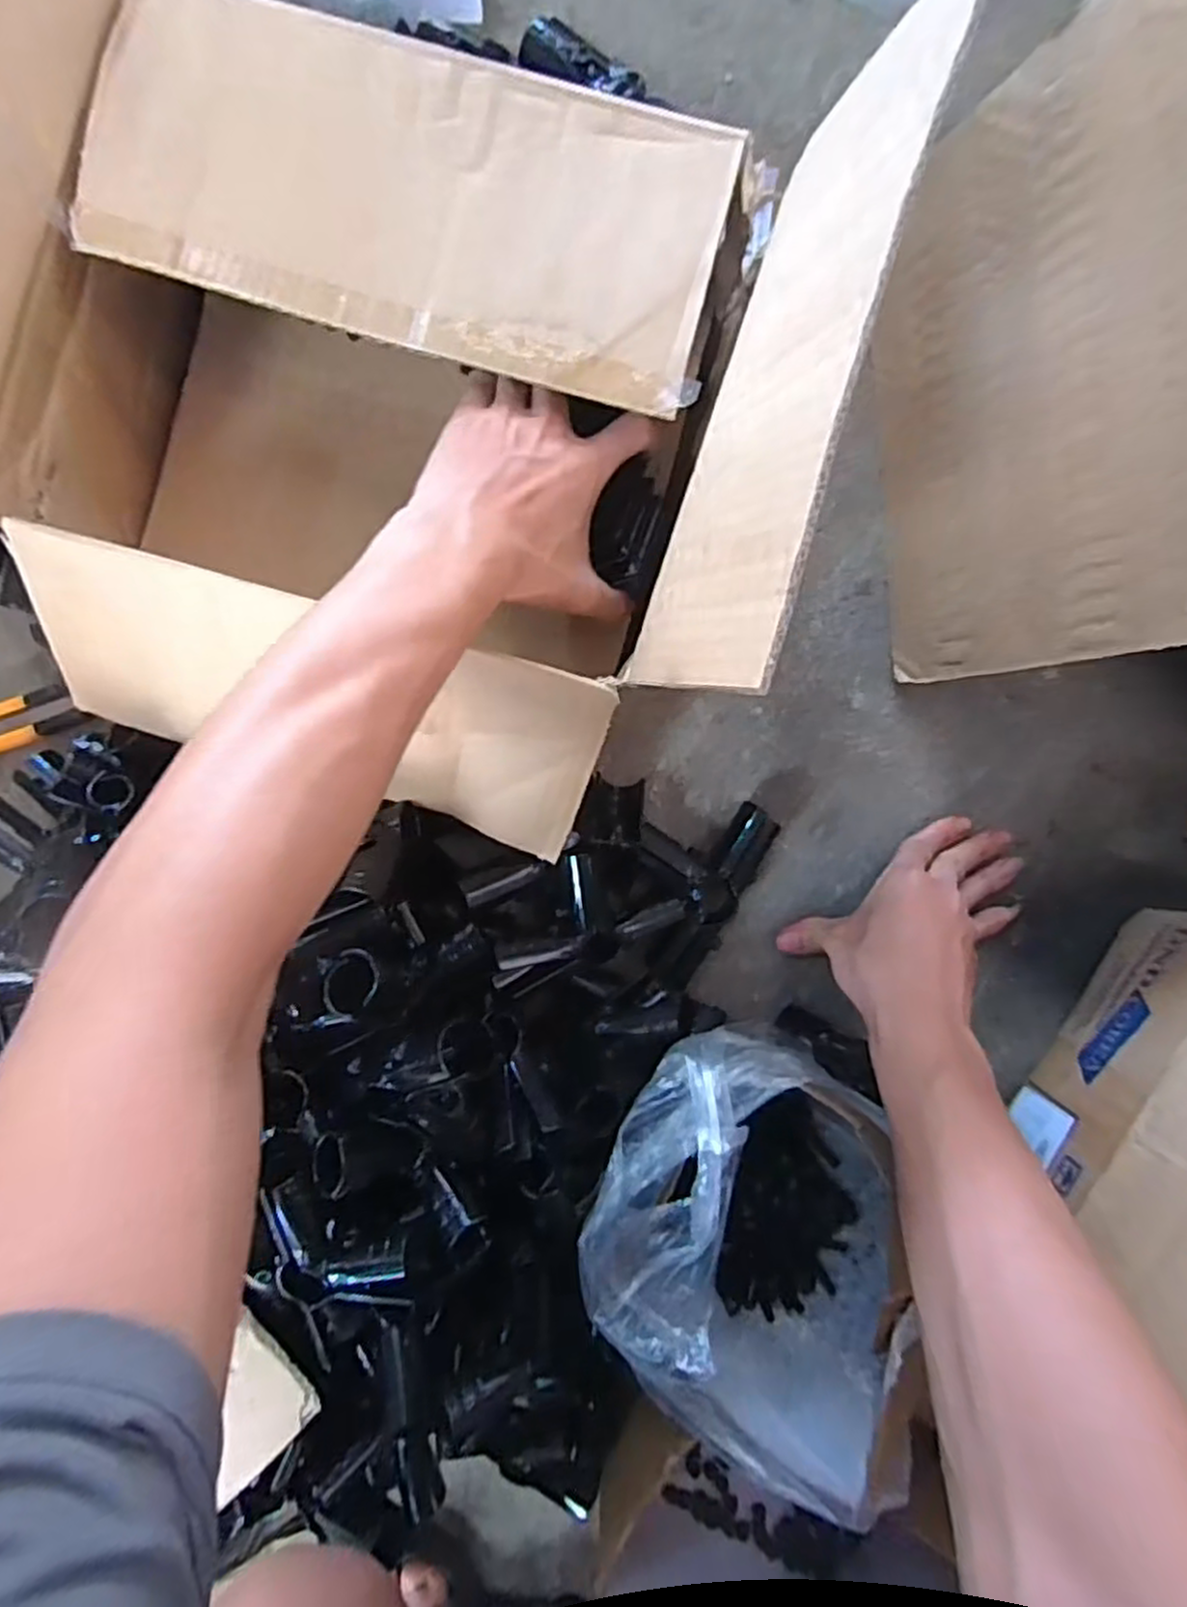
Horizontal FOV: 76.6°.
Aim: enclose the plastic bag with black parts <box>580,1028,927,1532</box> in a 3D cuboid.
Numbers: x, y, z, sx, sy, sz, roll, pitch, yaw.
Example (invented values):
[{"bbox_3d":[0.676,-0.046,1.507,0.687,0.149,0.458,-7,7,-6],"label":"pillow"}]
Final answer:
[{"bbox_3d":[0.085,0.255,0.453,0.178,0.132,0.221,5,94,1],"label":"plastic bag with black parts"}]

